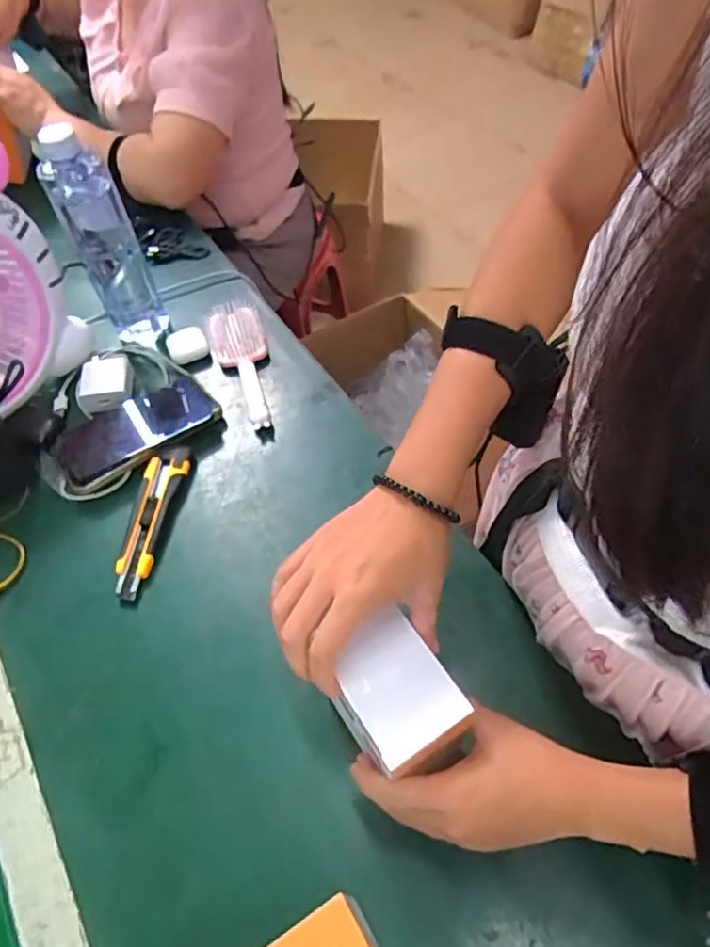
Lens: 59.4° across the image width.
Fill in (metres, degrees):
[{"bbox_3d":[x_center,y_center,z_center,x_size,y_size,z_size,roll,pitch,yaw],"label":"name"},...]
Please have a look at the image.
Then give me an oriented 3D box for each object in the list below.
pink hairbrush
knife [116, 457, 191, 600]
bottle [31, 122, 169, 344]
[{"bbox_3d":[-0.122,-0.125,0.690,0.056,0.022,0.188,-14,52,-8],"label":"pink hairbrush"},{"bbox_3d":[-0.194,0.045,0.578,0.038,0.016,0.141,8,52,8],"label":"knife"},{"bbox_3d":[-0.265,-0.249,0.657,0.069,0.229,0.083,-19,53,-12],"label":"bottle"}]

